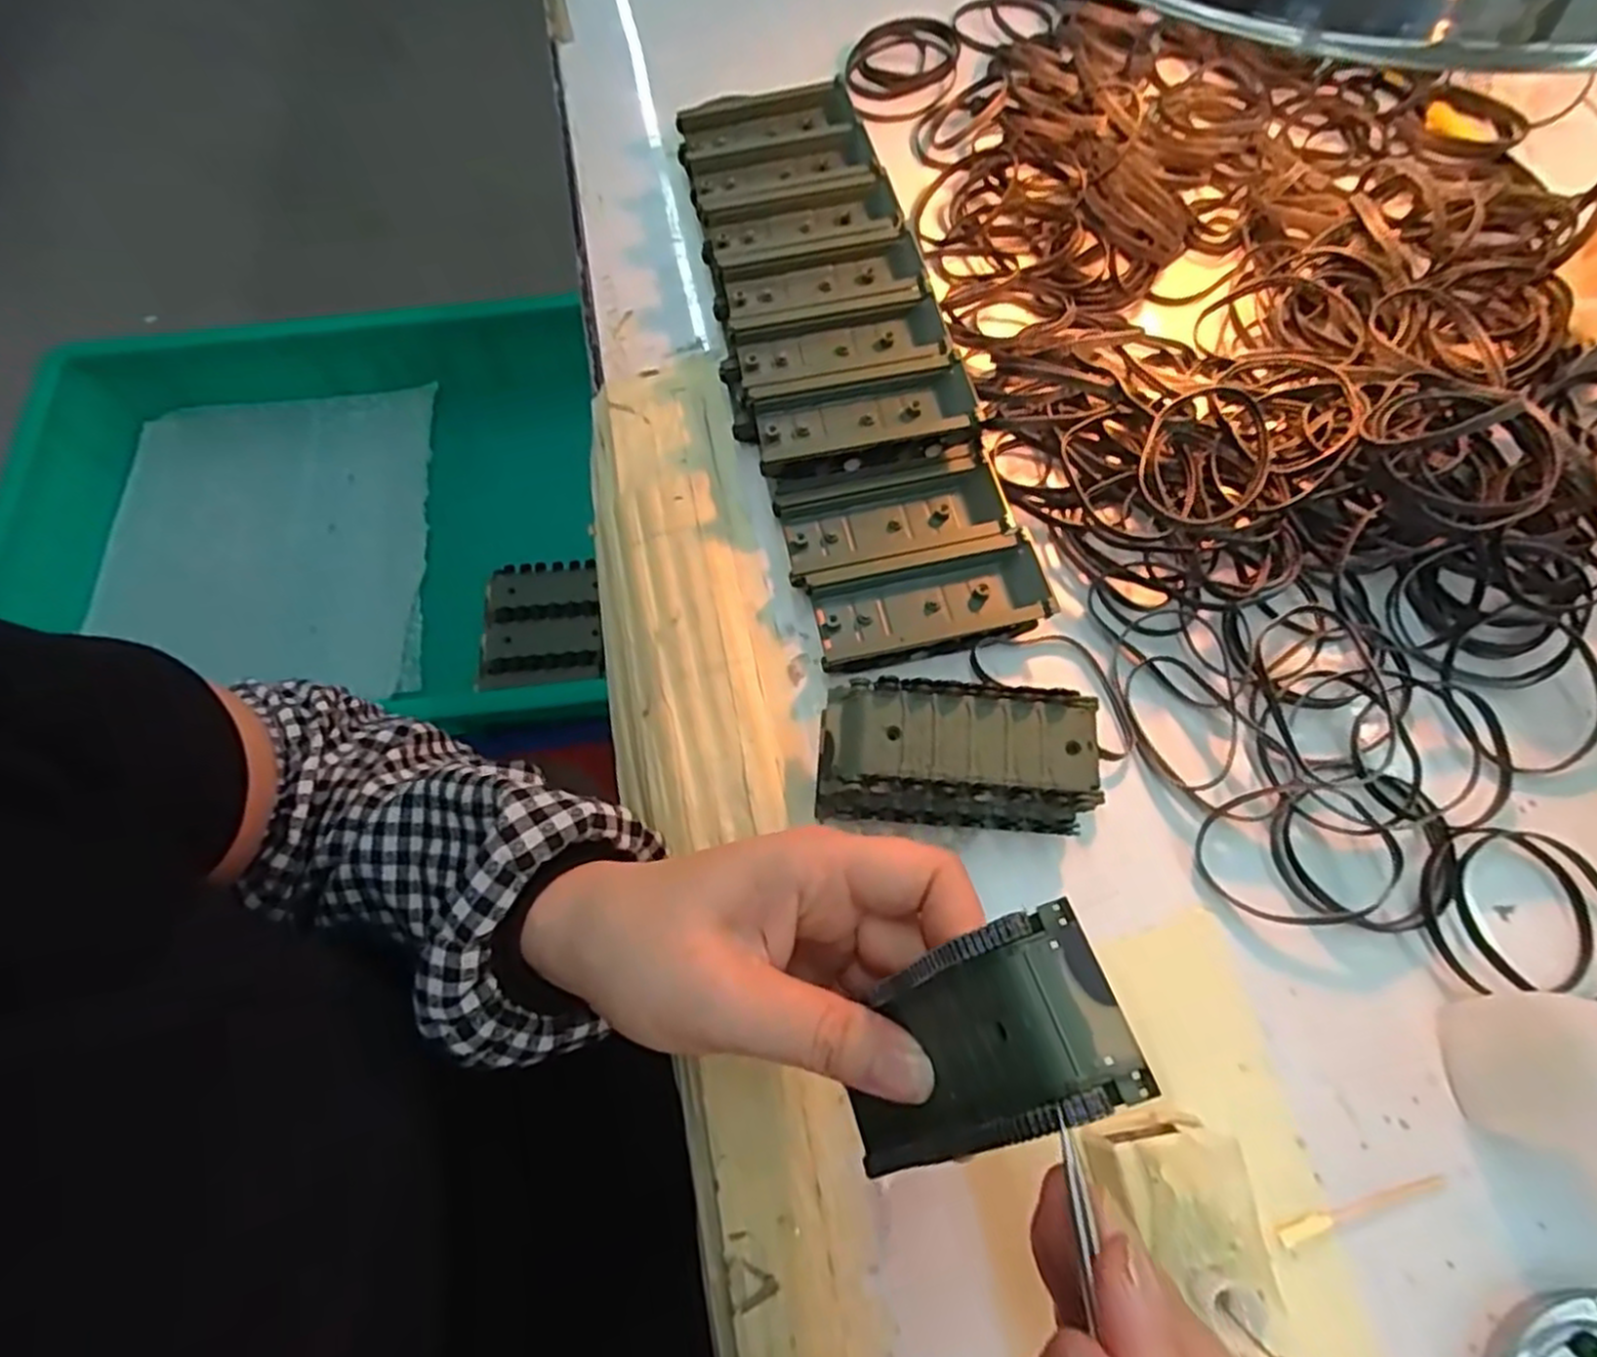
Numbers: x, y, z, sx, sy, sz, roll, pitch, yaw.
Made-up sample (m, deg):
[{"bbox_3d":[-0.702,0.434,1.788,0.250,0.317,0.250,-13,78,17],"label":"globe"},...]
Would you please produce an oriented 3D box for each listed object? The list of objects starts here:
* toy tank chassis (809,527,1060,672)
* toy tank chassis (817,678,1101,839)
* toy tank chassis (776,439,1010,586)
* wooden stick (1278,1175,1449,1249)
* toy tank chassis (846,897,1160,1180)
[{"bbox_3d":[0.057,-0.031,0.332,0.098,0.015,0.041,-14,67,-3],"label":"toy tank chassis"},{"bbox_3d":[0.061,0.031,0.296,0.106,0.033,0.051,3,67,5],"label":"toy tank chassis"},{"bbox_3d":[0.043,-0.073,0.350,0.099,0.017,0.048,-14,67,-3],"label":"toy tank chassis"},{"bbox_3d":[0.181,0.170,0.249,0.059,0.004,0.006,-16,67,-4],"label":"wooden stick"},{"bbox_3d":[0.040,0.093,0.195,0.019,0.088,0.043,8,52,-33],"label":"toy tank chassis"}]

